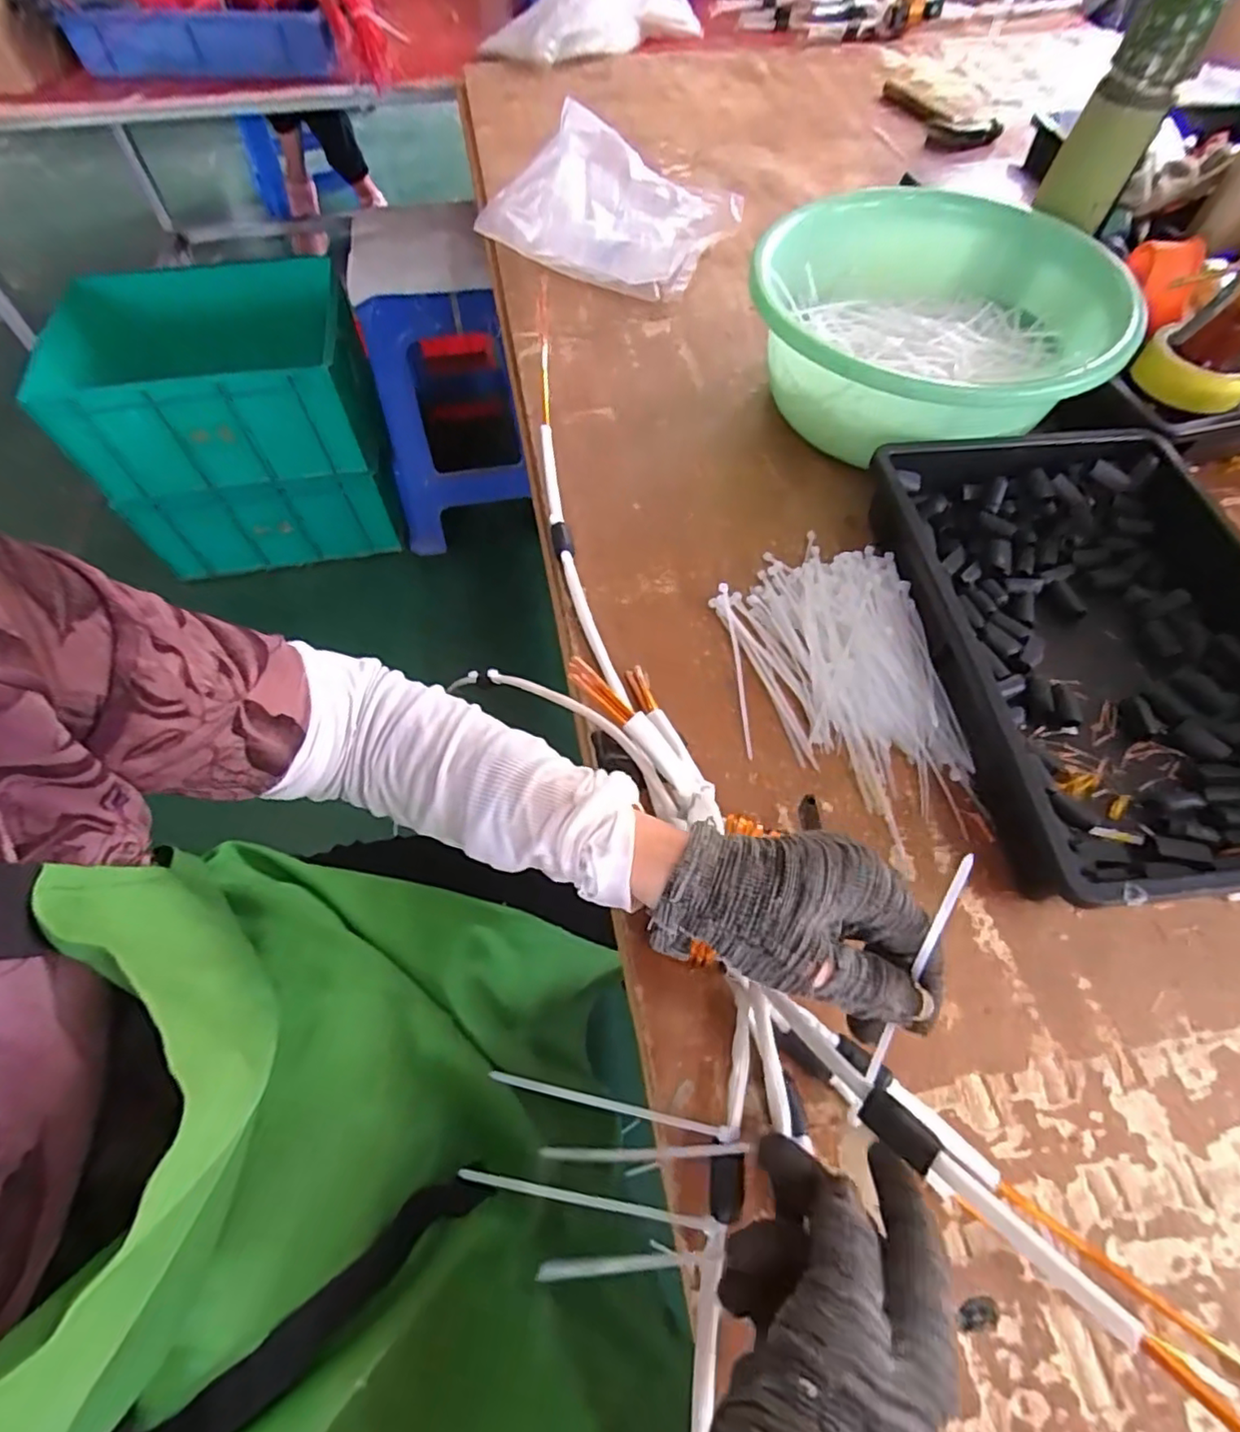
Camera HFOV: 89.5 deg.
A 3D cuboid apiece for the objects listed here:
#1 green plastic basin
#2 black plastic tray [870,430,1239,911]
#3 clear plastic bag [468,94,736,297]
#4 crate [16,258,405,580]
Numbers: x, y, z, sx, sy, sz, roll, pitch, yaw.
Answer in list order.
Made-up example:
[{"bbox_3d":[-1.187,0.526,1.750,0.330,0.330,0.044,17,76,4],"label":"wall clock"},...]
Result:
[{"bbox_3d":[0.268,-0.335,0.566,0.286,0.121,0.302,0,60,0],"label":"green plastic basin"},{"bbox_3d":[0.354,-0.057,0.450,0.256,0.065,0.363,-5,60,-3],"label":"black plastic tray"},{"bbox_3d":[-0.006,-0.590,0.720,0.248,0.102,0.197,20,62,11],"label":"clear plastic bag"},{"bbox_3d":[-0.784,-0.619,1.325,0.516,0.412,0.448,-15,61,-9],"label":"crate"}]

